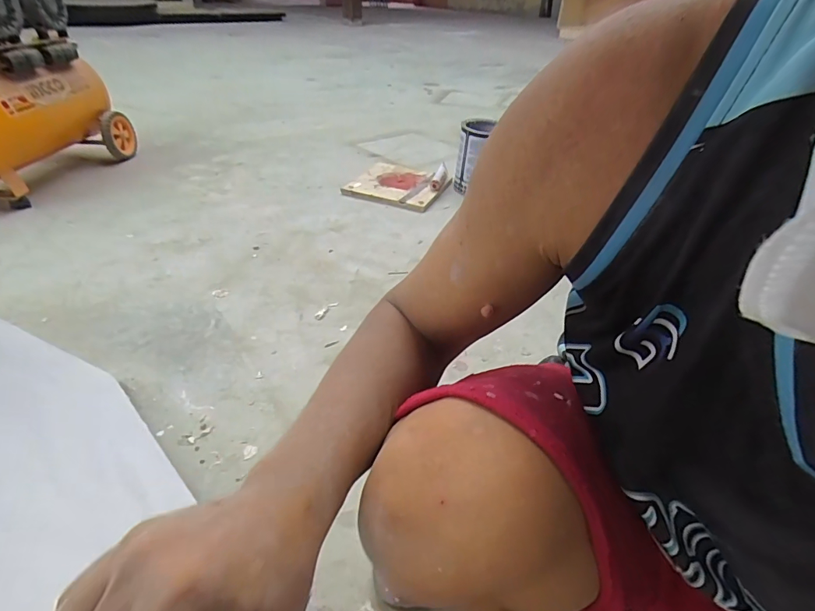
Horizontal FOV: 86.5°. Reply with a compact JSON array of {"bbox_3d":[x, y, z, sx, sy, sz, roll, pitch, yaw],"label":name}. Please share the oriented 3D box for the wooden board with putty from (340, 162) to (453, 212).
[{"bbox_3d":[-0.026,-0.417,1.461,0.295,0.026,0.338,14,39,13],"label":"wooden board with putty"}]

